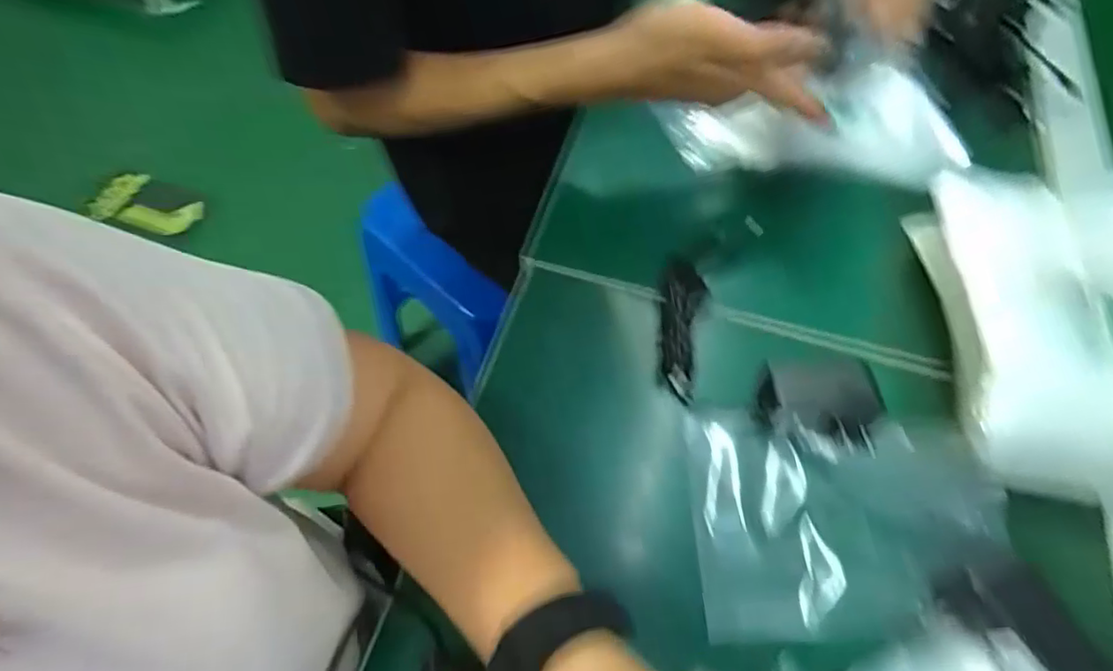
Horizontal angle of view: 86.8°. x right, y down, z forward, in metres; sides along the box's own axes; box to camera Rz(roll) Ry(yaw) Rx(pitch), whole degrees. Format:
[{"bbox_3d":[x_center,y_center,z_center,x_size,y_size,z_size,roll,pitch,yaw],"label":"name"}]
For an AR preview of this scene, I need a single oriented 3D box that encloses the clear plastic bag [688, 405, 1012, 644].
[{"bbox_3d":[0.177,0.111,0.356,0.186,0.014,0.129,0,60,0],"label":"clear plastic bag"}]

